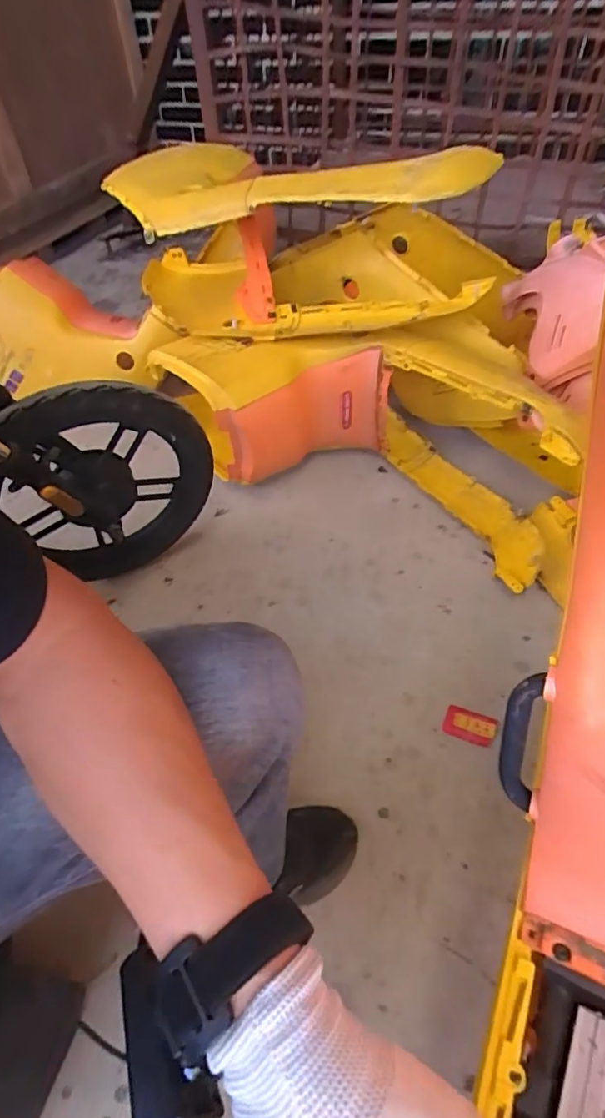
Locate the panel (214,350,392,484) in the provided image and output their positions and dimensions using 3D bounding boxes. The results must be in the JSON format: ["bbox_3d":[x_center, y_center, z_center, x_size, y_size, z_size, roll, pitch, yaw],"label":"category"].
[{"bbox_3d":[0.004,-0.267,1.109,0.327,0.230,0.076,-13,51,-7],"label":"panel"}]

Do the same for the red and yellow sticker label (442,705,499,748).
[{"bbox_3d":[0.248,0.247,0.813,0.075,0.005,0.046,14,58,22],"label":"red and yellow sticker label"}]

